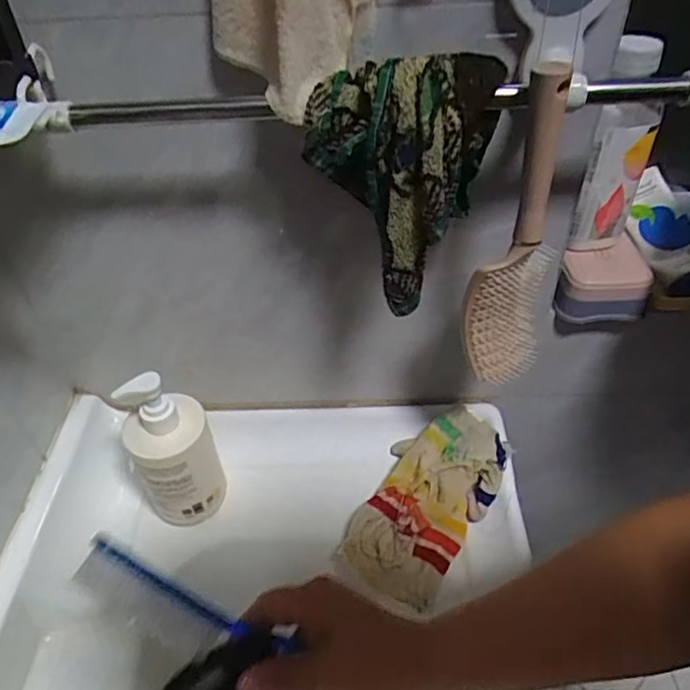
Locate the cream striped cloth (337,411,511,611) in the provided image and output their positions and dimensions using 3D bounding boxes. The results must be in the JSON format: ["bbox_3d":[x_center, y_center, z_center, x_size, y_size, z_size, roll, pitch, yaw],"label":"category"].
[{"bbox_3d":[0.078,0.154,0.596,0.118,0.050,0.208,30,75,30],"label":"cream striped cloth"}]

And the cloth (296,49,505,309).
[{"bbox_3d":[0.040,-0.116,0.419,0.108,0.164,0.093,17,47,20],"label":"cloth"}]

